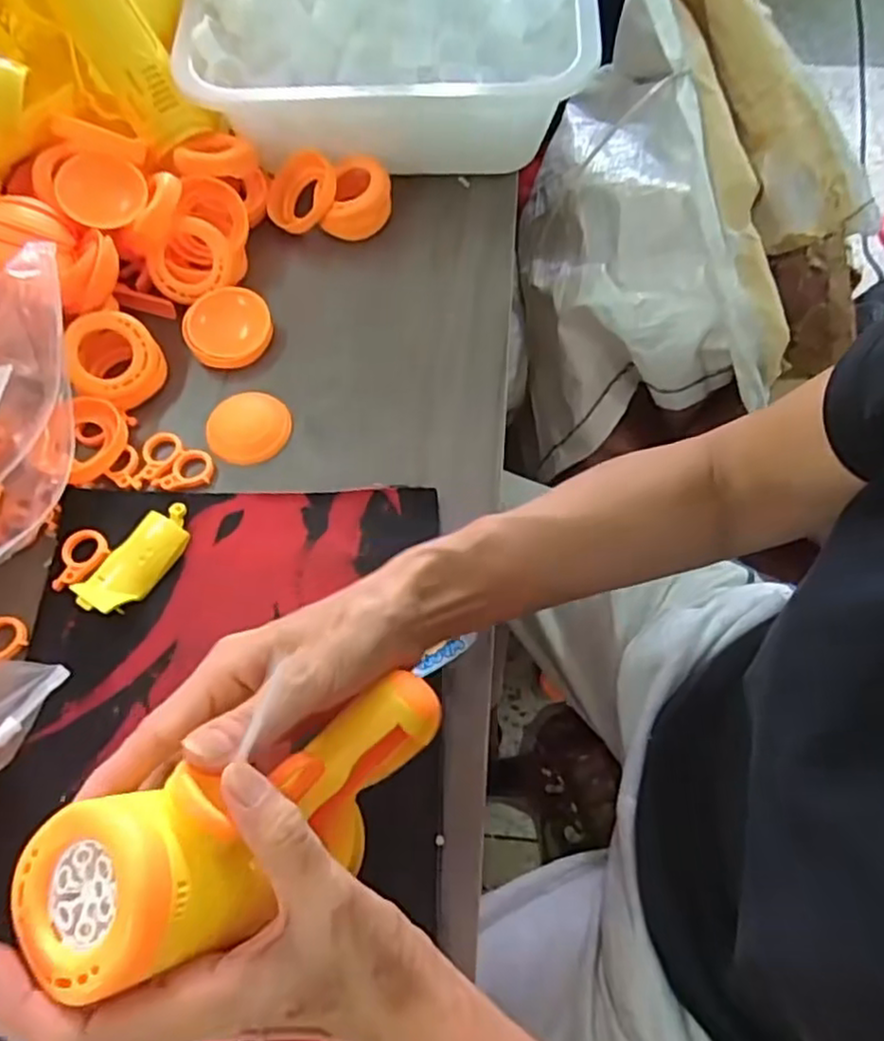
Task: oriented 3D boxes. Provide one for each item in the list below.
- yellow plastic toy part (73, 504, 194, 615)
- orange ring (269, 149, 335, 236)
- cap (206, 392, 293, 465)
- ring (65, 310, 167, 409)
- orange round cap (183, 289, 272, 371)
[{"bbox_3d":[-0.176,0.022,0.404,0.033,0.015,0.075,33,69,15],"label":"yellow plastic toy part"},{"bbox_3d":[-0.106,-0.247,0.524,0.055,0.017,0.055,-23,83,17],"label":"orange ring"},{"bbox_3d":[-0.127,-0.062,0.455,0.053,0.009,0.050,0,64,1],"label":"cap"},{"bbox_3d":[-0.217,-0.105,0.463,0.060,0.032,0.060,1,88,-16],"label":"ring"},{"bbox_3d":[-0.148,-0.135,0.478,0.056,0.020,0.055,0,64,1],"label":"orange round cap"}]

